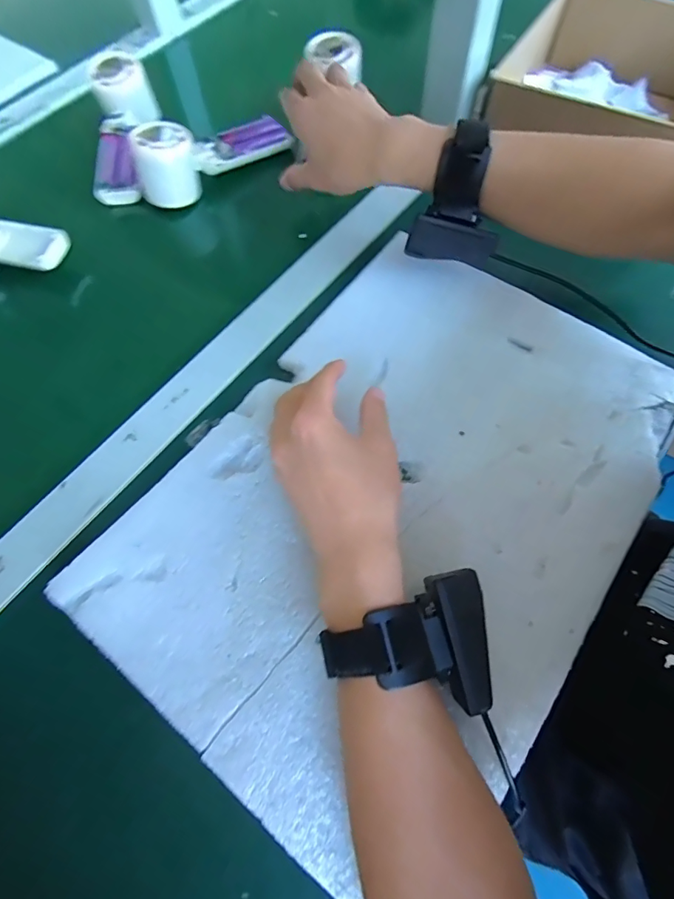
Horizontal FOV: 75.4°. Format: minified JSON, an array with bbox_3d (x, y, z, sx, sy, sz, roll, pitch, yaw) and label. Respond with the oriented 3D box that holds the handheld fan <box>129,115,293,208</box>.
[{"bbox_3d":[-0.126,-0.304,0.438,0.153,0.056,0.054,-23,66,-9],"label":"handheld fan"}]

